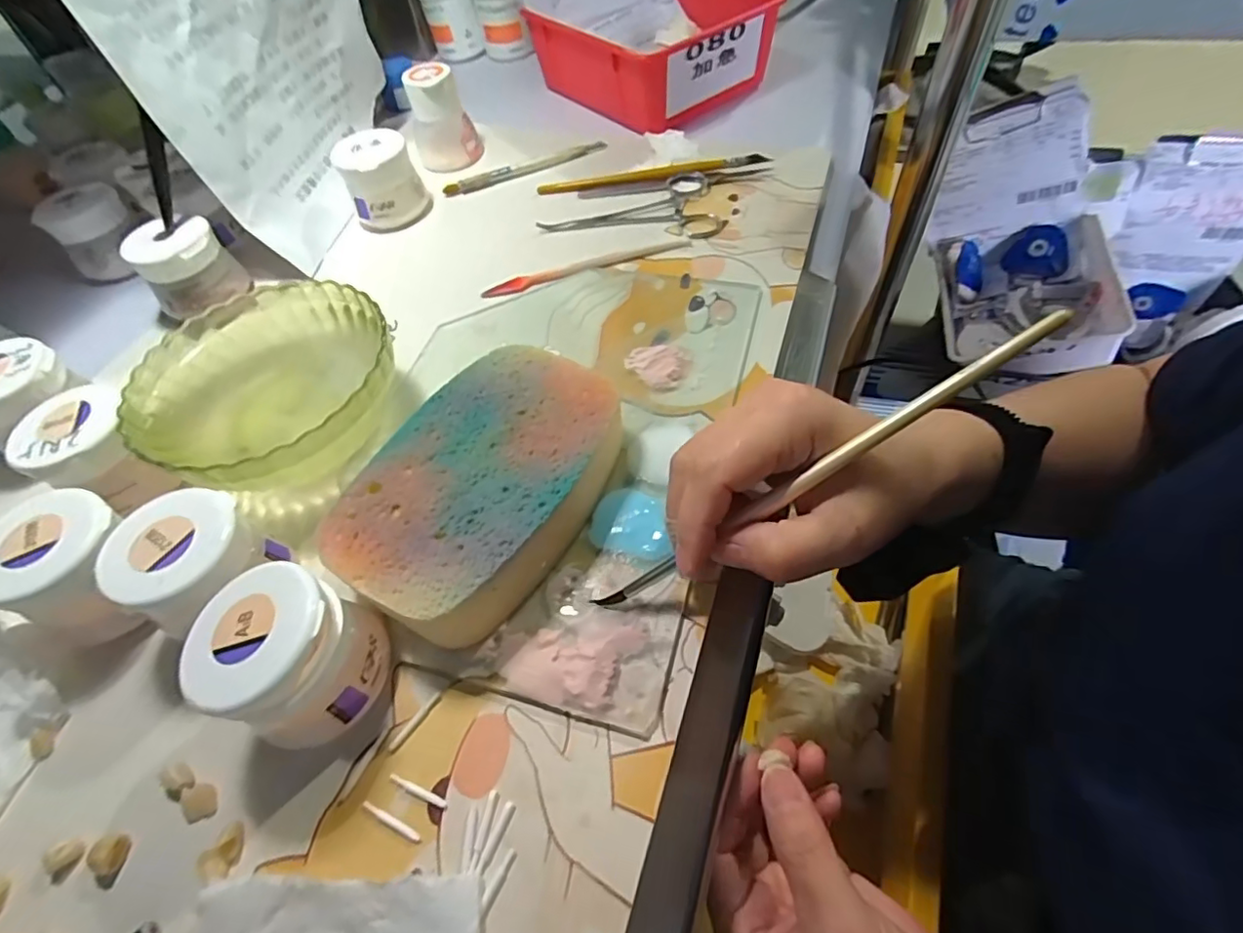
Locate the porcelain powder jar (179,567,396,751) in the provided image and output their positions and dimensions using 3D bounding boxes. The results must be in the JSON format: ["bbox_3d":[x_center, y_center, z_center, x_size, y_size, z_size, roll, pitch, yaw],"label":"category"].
[{"bbox_3d":[-0.119,0.070,0.211,0.051,0.056,0.049,-2,55,3],"label":"porcelain powder jar"}]

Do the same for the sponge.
[{"bbox_3d":[-0.056,0.009,0.257,0.093,0.034,0.134,26,62,21],"label":"sponge"}]

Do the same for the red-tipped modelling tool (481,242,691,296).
[{"bbox_3d":[-0.022,-0.129,0.377,0.136,0.005,0.012,-15,56,-7],"label":"red-tipped modelling tool"}]

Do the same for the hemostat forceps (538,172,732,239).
[{"bbox_3d":[0.008,-0.183,0.406,0.126,0.008,0.068,1,56,6],"label":"hemostat forceps"}]

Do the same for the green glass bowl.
[{"bbox_3d":[-0.174,-0.038,0.300,0.127,0.052,0.123,-2,55,3],"label":"green glass bowl"}]

